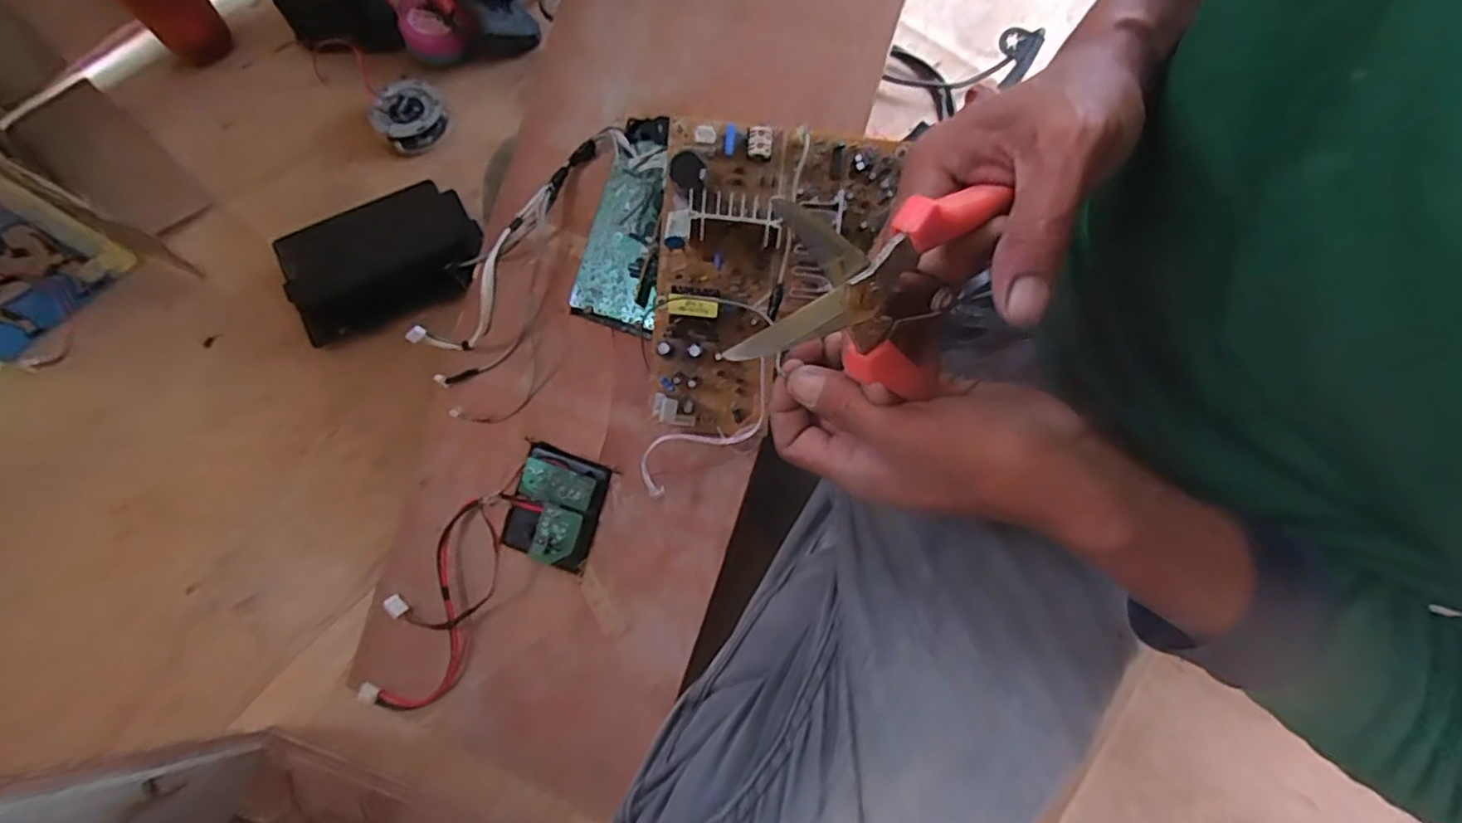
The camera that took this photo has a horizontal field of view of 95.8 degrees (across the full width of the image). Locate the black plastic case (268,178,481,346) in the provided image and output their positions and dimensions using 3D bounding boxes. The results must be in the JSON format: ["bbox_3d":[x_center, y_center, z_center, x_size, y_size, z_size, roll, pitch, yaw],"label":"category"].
[{"bbox_3d":[-0.311,-0.136,0.592,0.167,0.050,0.096,-29,76,-9],"label":"black plastic case"}]

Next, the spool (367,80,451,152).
[{"bbox_3d":[-0.318,-0.296,0.650,0.065,0.031,0.066,0,73,-1],"label":"spool"}]

